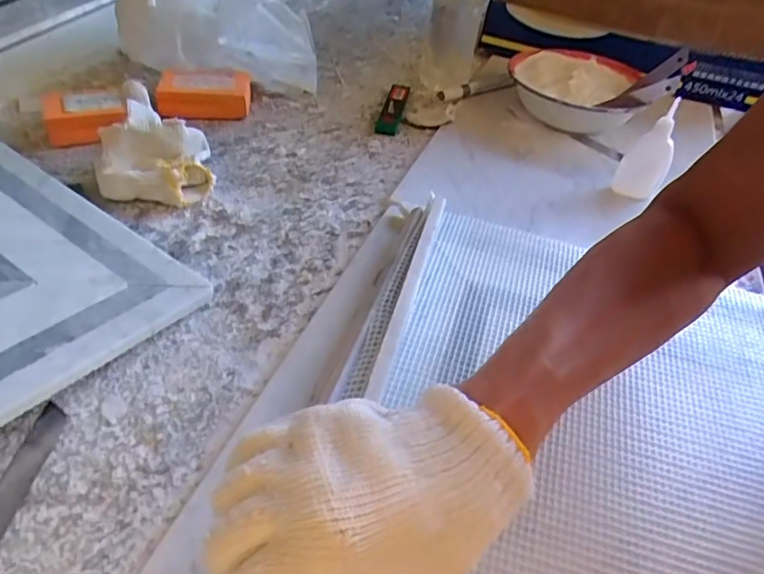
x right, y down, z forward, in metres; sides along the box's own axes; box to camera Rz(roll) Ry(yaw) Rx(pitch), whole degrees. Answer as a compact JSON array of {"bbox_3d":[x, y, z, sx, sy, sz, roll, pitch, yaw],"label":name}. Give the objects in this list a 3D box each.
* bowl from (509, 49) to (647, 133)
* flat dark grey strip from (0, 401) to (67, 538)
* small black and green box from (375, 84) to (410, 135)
[{"bbox_3d":[0.224,-0.227,0.637,0.157,0.042,0.166,2,49,-3],"label":"bowl"},{"bbox_3d":[-0.198,0.107,0.294,0.016,0.011,0.100,5,49,0],"label":"flat dark grey strip"},{"bbox_3d":[0.012,-0.208,0.636,0.026,0.012,0.107,10,49,4],"label":"small black and green box"}]

